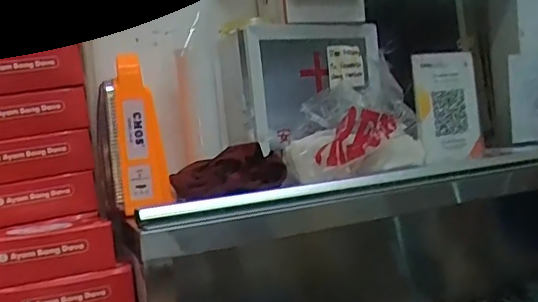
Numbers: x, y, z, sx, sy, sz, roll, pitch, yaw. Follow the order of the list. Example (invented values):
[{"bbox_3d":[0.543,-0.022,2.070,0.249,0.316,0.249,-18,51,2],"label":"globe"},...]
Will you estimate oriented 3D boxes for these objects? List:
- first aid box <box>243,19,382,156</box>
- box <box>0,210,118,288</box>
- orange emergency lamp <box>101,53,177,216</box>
[{"bbox_3d":[0.089,-0.129,1.053,0.298,0.202,0.060,-8,5,-35],"label":"first aid box"},{"bbox_3d":[-0.307,0.127,0.752,0.175,0.063,0.127,-8,5,-29],"label":"box"},{"bbox_3d":[-0.191,-0.023,0.802,0.086,0.203,0.056,-7,4,-19],"label":"orange emergency lamp"}]

